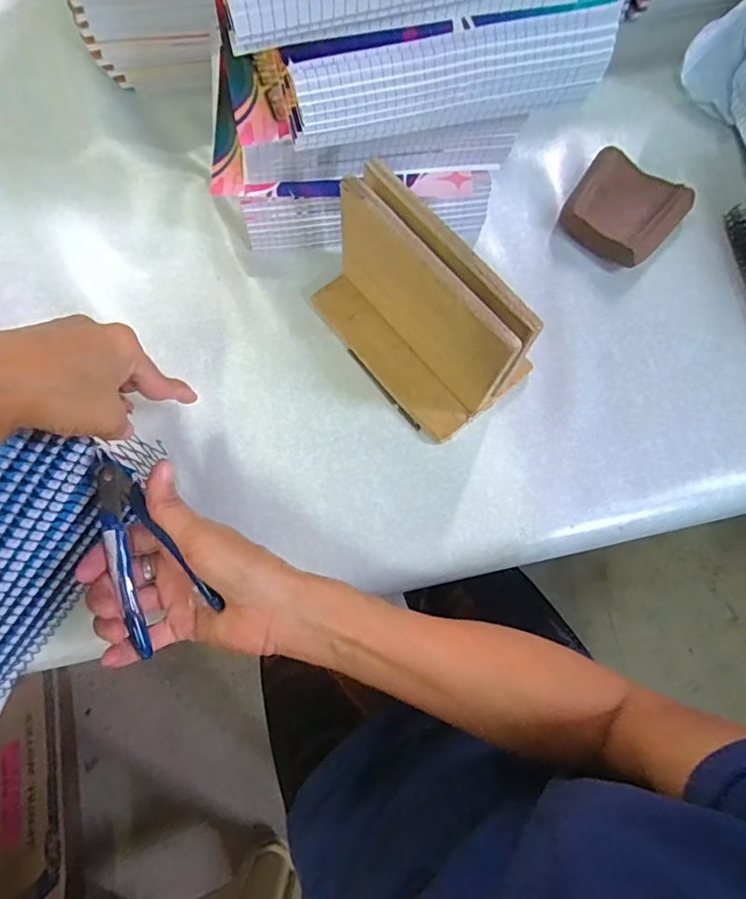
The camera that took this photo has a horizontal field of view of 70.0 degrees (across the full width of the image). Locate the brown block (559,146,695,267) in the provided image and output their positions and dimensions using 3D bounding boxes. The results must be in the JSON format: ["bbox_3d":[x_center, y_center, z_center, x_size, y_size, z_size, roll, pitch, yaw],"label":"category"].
[{"bbox_3d":[0.213,-0.206,0.455,0.087,0.022,0.095,39,77,9],"label":"brown block"}]

